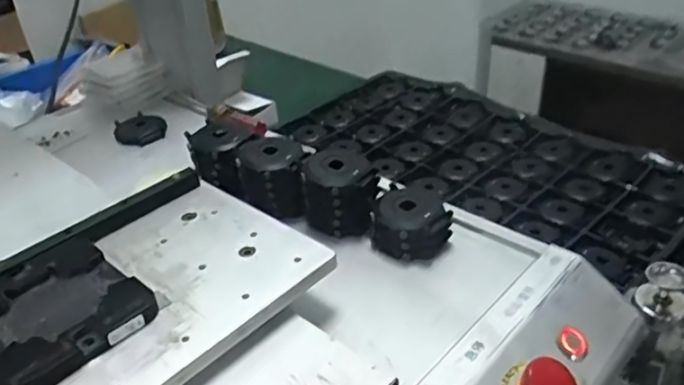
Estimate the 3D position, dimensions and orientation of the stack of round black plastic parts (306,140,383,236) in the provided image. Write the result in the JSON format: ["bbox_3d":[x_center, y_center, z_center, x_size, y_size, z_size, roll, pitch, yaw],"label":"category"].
[{"bbox_3d":[-0.001,0.000,0.440,0.057,0.050,0.053,-3,33,-1],"label":"stack of round black plastic parts"}]

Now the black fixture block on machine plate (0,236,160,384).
[{"bbox_3d":[-0.154,0.062,0.326,0.089,0.011,0.079,24,43,35],"label":"black fixture block on machine plate"}]

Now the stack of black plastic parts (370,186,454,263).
[{"bbox_3d":[0.049,0.021,0.420,0.050,0.032,0.046,14,37,24],"label":"stack of black plastic parts"}]

